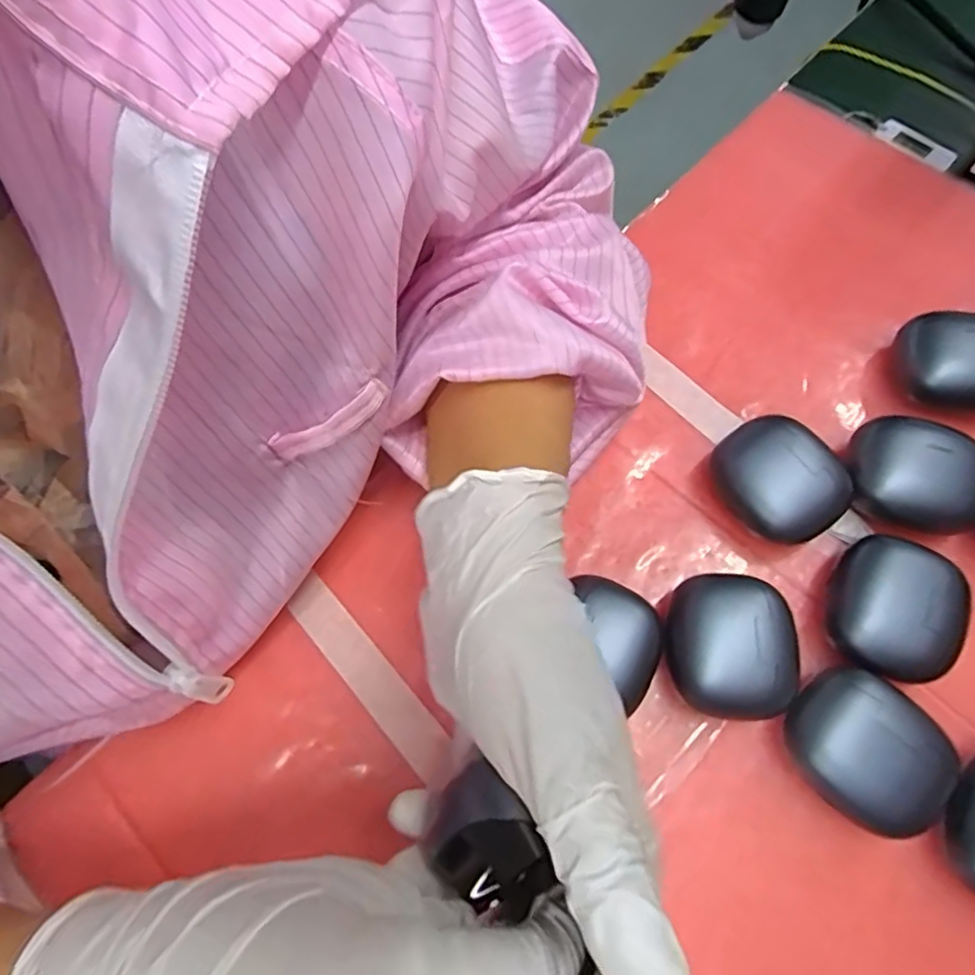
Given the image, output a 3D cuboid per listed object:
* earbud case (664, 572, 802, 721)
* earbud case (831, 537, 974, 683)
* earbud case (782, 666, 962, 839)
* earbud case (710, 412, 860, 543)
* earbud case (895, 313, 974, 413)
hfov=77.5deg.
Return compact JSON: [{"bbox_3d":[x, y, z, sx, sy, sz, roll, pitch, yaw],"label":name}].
[{"bbox_3d":[0.098,0.065,0.251,0.048,0.030,0.055,5,69,5],"label":"earbud case"},{"bbox_3d":[0.167,0.051,0.252,0.042,0.031,0.054,15,70,9],"label":"earbud case"},{"bbox_3d":[0.145,0.101,0.234,0.055,0.030,0.046,40,76,16],"label":"earbud case"},{"bbox_3d":[0.131,-0.002,0.276,0.045,0.030,0.056,-36,71,-11],"label":"earbud case"},{"bbox_3d":[0.226,-0.056,0.292,0.056,0.034,0.040,27,72,13],"label":"earbud case"}]

